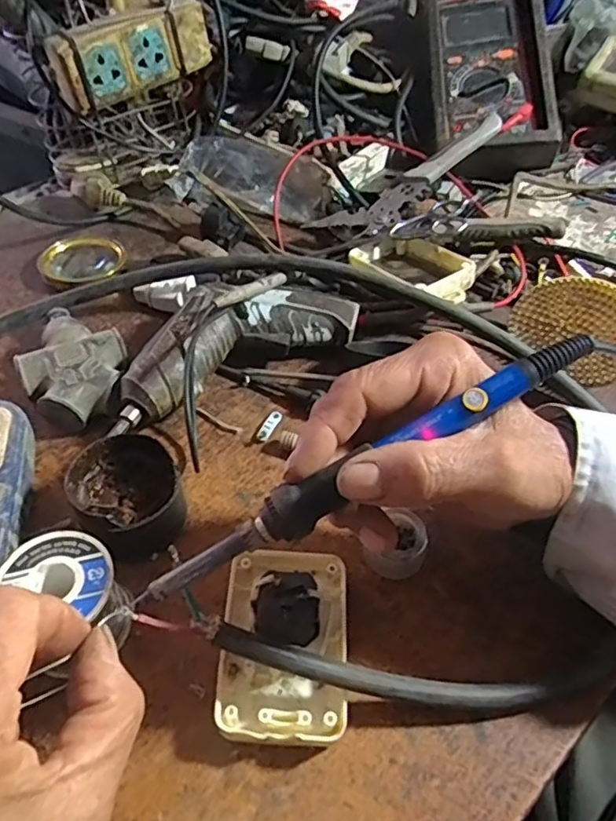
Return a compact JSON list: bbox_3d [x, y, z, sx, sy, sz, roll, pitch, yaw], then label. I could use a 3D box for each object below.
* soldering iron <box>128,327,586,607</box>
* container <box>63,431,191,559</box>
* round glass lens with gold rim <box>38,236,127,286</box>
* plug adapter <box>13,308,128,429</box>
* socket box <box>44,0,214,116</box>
[{"bbox_3d":[0.023,0.021,0.235,0.206,0.023,0.017,-30,55,-1],"label":"soldering iron"},{"bbox_3d":[-0.098,0.045,0.338,0.059,0.038,0.058,0,51,0],"label":"container"},{"bbox_3d":[-0.187,-0.128,0.497,0.070,0.014,0.060,-32,57,-23],"label":"round glass lens with gold rim"},{"bbox_3d":[-0.162,-0.032,0.403,0.089,0.025,0.069,26,55,20],"label":"plug adapter"},{"bbox_3d":[-0.151,-0.310,0.516,0.139,0.056,0.038,-30,56,-22],"label":"socket box"}]

